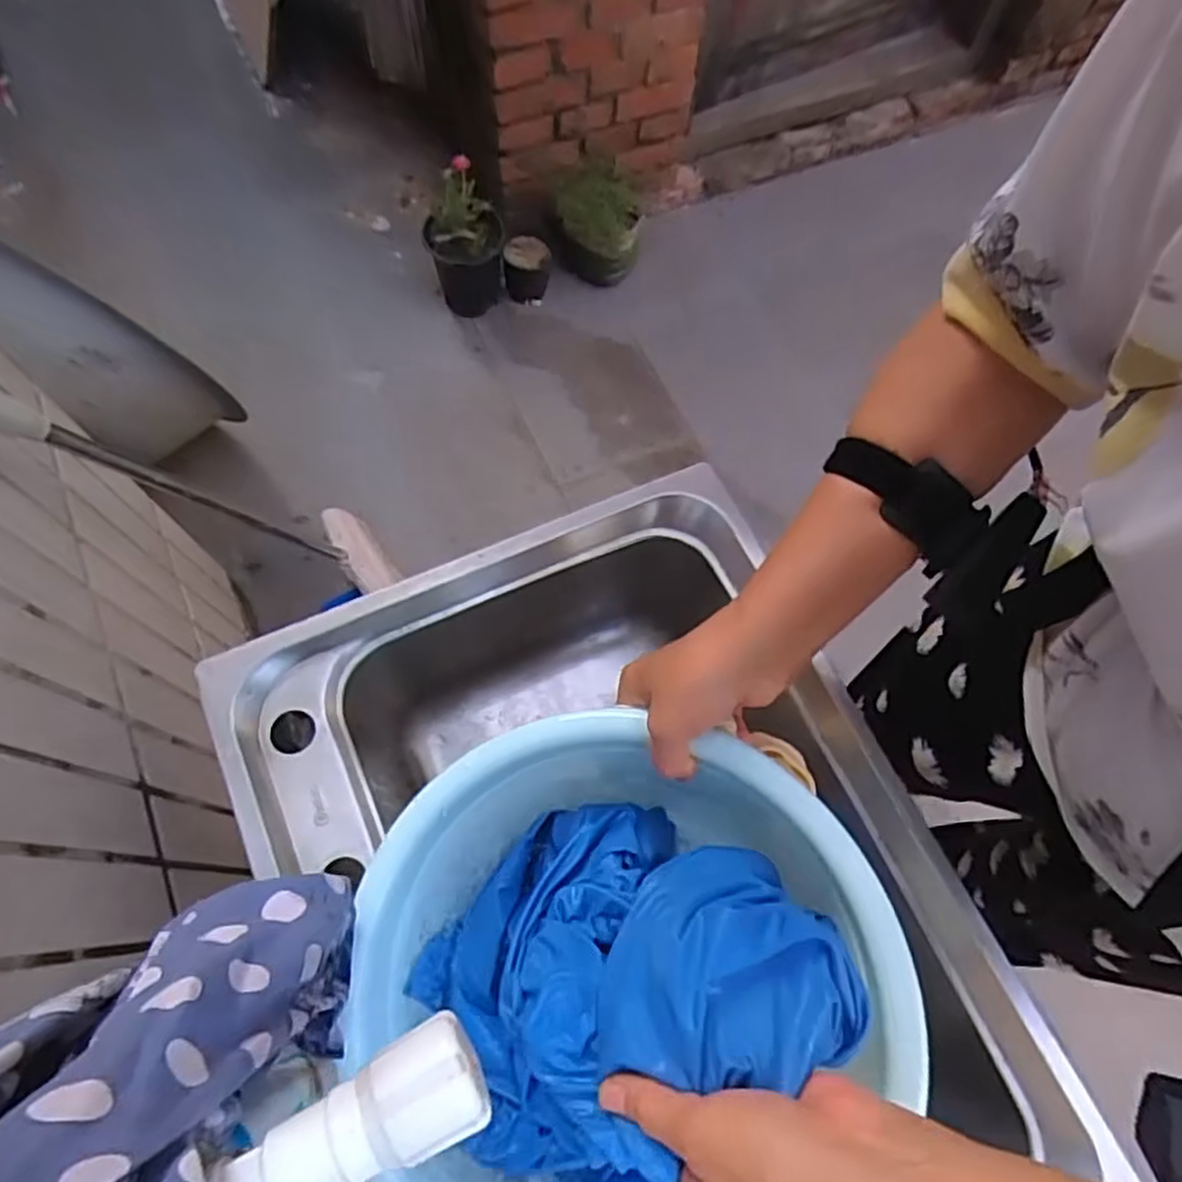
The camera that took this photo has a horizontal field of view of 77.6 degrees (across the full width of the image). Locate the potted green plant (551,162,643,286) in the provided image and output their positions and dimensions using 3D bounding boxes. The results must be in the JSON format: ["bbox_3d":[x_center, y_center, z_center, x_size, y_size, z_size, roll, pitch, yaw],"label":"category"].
[{"bbox_3d":[0.012,-0.793,1.594,0.180,0.187,0.220,6,68,0],"label":"potted green plant"}]

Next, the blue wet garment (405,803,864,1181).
[{"bbox_3d":[-0.008,0.241,0.404,0.186,0.160,0.259,42,72,13],"label":"blue wet garment"}]

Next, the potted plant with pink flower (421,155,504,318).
[{"bbox_3d":[-0.259,-0.712,1.513,0.154,0.273,0.137,-8,69,-6],"label":"potted plant with pink flower"}]

